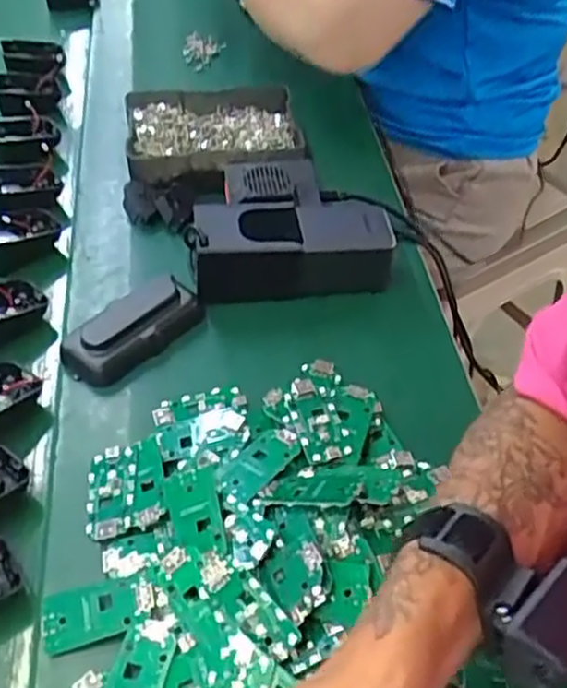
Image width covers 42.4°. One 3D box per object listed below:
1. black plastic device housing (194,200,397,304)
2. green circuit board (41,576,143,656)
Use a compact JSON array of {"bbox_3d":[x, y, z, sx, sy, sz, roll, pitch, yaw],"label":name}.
[{"bbox_3d":[0.008,-0.078,0.584,0.155,0.056,0.063,-5,50,-3],"label":"black plastic device housing"},{"bbox_3d":[-0.109,0.151,0.409,0.054,0.009,0.031,-14,51,-11],"label":"green circuit board"}]

